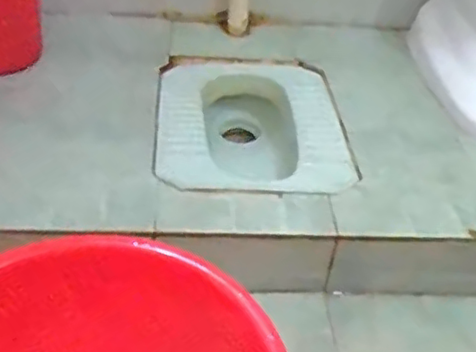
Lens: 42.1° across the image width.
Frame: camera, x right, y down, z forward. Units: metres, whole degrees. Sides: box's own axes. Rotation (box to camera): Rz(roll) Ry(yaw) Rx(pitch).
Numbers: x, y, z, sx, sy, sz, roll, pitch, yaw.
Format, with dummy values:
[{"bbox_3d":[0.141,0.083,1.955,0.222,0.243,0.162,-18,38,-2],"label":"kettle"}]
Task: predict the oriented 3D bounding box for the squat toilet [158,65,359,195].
[{"bbox_3d":[0.020,-0.062,1.248,0.352,0.177,0.414,1,39,-5],"label":"squat toilet"}]

